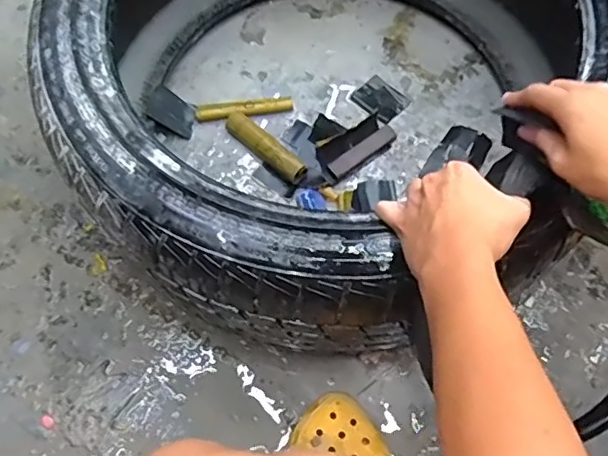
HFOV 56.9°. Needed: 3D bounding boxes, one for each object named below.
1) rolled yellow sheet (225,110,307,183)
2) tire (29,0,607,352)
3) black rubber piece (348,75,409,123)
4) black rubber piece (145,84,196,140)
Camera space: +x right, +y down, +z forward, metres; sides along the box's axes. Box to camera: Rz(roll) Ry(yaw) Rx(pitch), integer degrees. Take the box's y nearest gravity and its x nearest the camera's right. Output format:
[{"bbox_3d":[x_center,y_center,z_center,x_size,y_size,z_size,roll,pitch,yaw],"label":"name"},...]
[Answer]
[{"bbox_3d":[-0.057,-0.116,0.800,0.142,0.031,0.032,42,73,17],"label":"rolled yellow sheet"},{"bbox_3d":[0.031,-0.218,0.706,0.649,0.236,0.689,0,66,0],"label":"tire"},{"bbox_3d":[0.116,-0.195,0.847,0.063,0.012,0.074,-40,72,-15],"label":"black rubber piece"},{"bbox_3d":[-0.190,-0.170,0.815,0.073,0.007,0.055,31,64,-25],"label":"black rubber piece"}]

